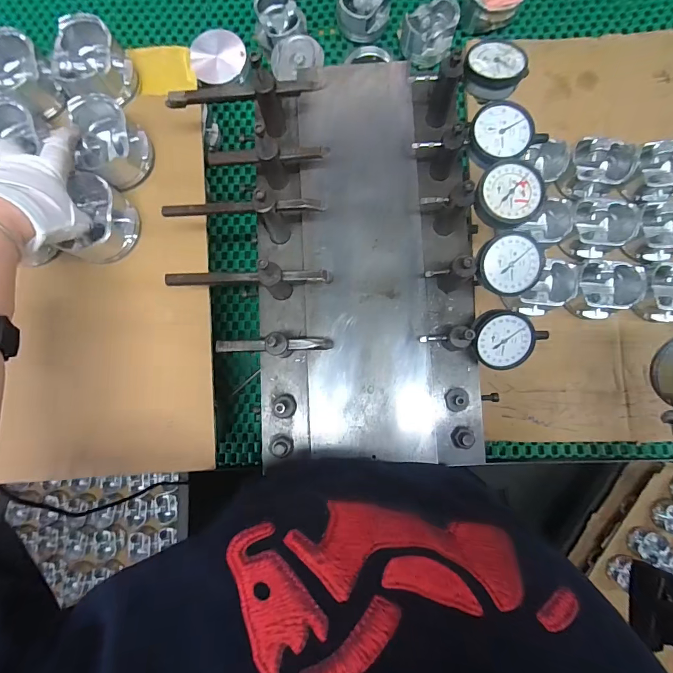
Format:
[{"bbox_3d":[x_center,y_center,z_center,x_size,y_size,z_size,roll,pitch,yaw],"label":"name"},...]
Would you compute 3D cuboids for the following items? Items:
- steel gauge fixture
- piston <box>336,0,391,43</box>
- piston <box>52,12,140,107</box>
[{"bbox_3d":[0.011,-0.088,0.346,0.327,0.087,0.423,0,84,1],"label":"steel gauge fixture"},{"bbox_3d":[0.039,-0.477,0.534,0.076,0.050,0.080,6,84,2],"label":"piston"},{"bbox_3d":[-0.270,-0.305,0.410,0.072,0.045,0.083,-1,85,1],"label":"piston"}]

